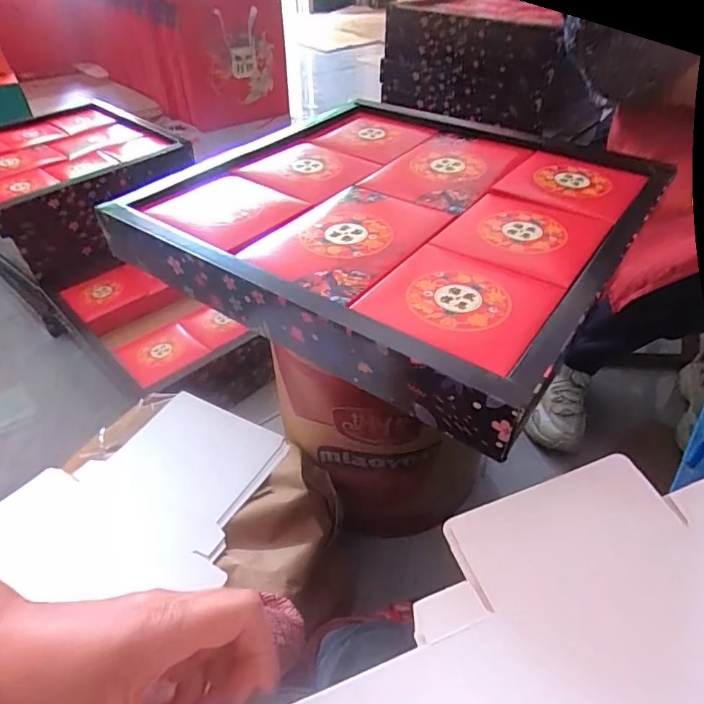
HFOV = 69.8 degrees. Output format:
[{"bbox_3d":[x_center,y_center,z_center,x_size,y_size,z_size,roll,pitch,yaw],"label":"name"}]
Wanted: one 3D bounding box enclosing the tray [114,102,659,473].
[{"bbox_3d":[0.055,-0.161,0.535,0.435,0.051,0.451,26,49,26],"label":"tray"}]

